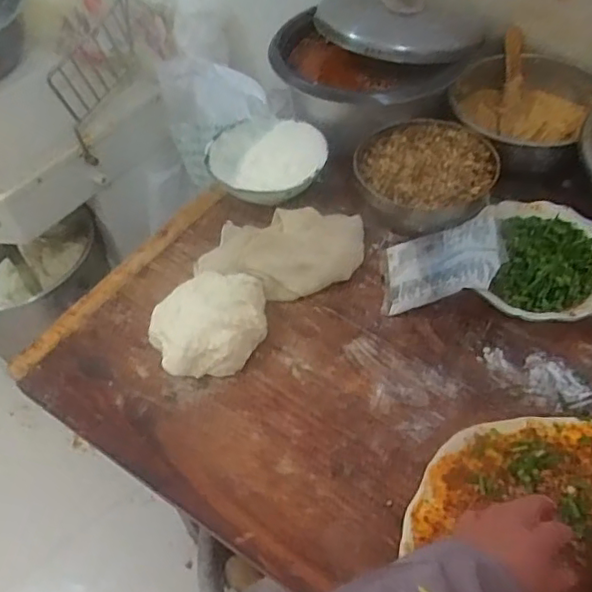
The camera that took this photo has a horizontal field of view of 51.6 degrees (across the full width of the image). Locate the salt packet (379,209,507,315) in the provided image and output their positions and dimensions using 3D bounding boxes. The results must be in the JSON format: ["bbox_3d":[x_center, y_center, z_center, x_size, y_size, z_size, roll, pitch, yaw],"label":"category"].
[{"bbox_3d":[0.181,-0.043,0.773,0.157,0.026,0.115,-27,41,27],"label":"salt packet"}]

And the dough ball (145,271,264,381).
[{"bbox_3d":[-0.107,0.032,0.757,0.142,0.055,0.132,-2,50,3],"label":"dough ball"}]

